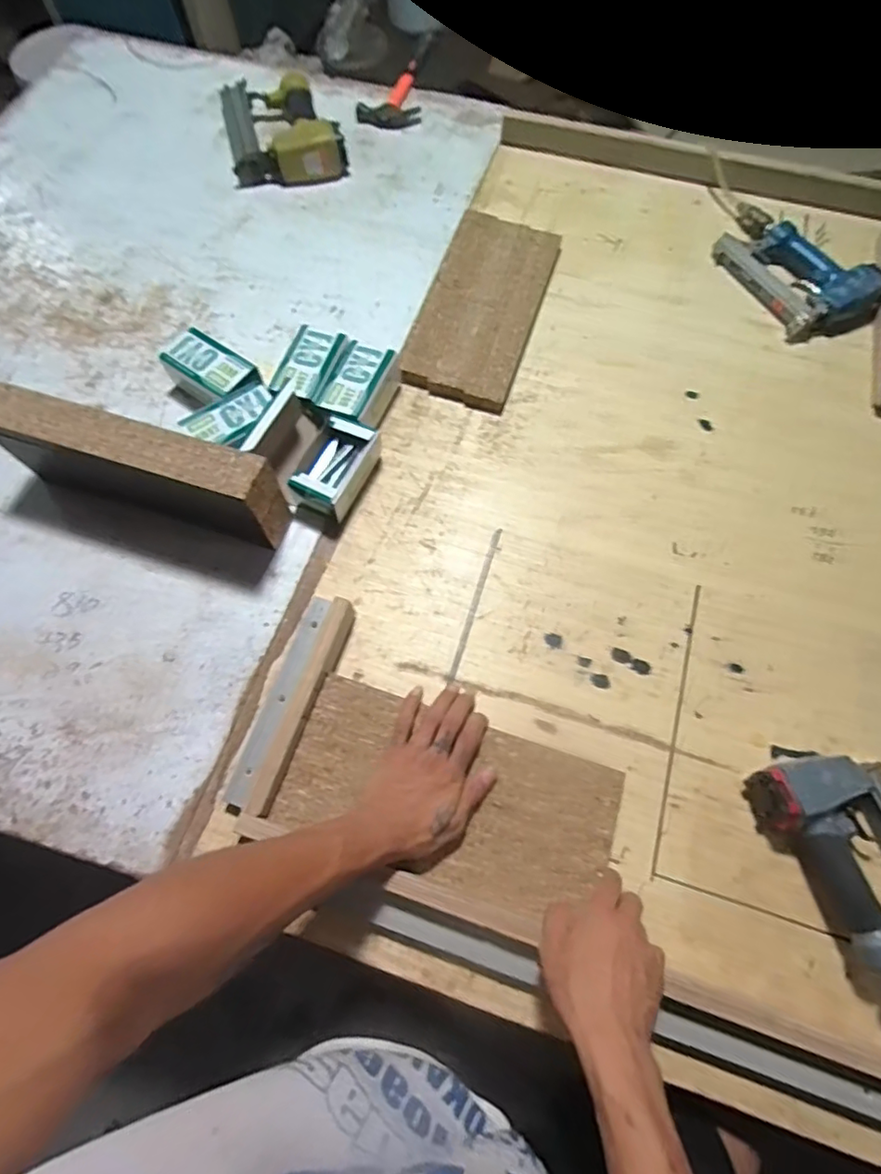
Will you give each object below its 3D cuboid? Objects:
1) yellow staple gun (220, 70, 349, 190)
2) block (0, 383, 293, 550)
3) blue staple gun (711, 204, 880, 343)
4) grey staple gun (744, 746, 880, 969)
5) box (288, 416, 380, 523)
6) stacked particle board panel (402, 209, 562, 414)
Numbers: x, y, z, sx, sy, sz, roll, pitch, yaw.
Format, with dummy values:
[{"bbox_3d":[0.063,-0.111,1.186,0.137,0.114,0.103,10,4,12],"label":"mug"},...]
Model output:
[{"bbox_3d":[-0.251,-0.733,0.905,0.177,0.065,0.226,-12,69,-6],"label":"yellow staple gun"},{"bbox_3d":[-0.328,-0.127,0.632,0.312,0.124,0.065,13,69,4],"label":"block"},{"bbox_3d":[0.487,-0.440,0.798,0.130,0.057,0.226,-29,71,-12],"label":"blue staple gun"},{"bbox_3d":[0.394,0.263,0.517,0.130,0.055,0.247,-19,70,-8],"label":"grey staple gun"},{"bbox_3d":[-0.125,-0.138,0.682,0.072,0.056,0.117,17,69,6],"label":"box"},{"bbox_3d":[0.058,-0.385,0.791,0.149,0.024,0.309,18,69,6],"label":"stacked particle board panel"}]

